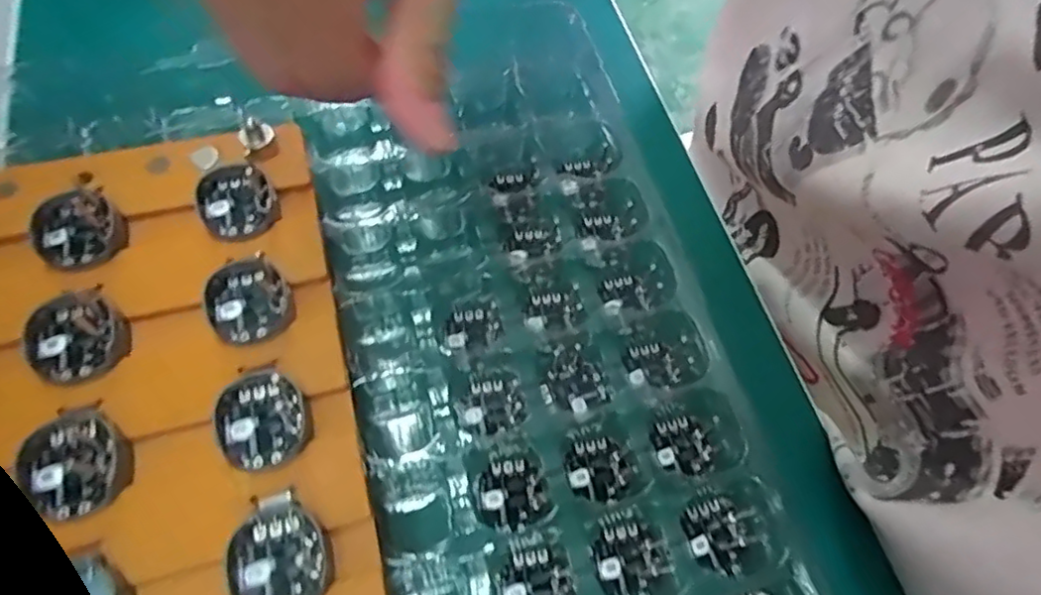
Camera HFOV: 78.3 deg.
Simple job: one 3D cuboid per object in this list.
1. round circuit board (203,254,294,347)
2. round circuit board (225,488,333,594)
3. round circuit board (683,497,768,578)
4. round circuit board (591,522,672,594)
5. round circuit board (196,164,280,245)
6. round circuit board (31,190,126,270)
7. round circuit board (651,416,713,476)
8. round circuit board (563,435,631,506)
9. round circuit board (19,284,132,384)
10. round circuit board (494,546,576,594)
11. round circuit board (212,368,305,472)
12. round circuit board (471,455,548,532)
[{"bbox_3d":[-0.089,0.000,0.208,0.026,0.006,0.031,-35,69,-20],"label":"round circuit board"},{"bbox_3d":[-0.066,0.070,0.174,0.025,0.005,0.032,-26,66,-16],"label":"round circuit board"},{"bbox_3d":[0.071,0.082,0.220,0.027,0.004,0.024,18,62,7],"label":"round circuit board"},{"bbox_3d":[0.037,0.088,0.216,0.025,0.004,0.023,1,61,-2],"label":"round circuit board"},{"bbox_3d":[-0.099,-0.034,0.223,0.024,0.005,0.030,-22,65,-15],"label":"round circuit board"},{"bbox_3d":[-0.148,-0.022,0.213,0.025,0.006,0.029,-40,70,-22],"label":"round circuit board"},{"bbox_3d":[0.059,0.054,0.233,0.020,0.004,0.022,1,61,-2],"label":"round circuit board"},{"bbox_3d":[0.028,0.061,0.229,0.023,0.004,0.023,1,61,-2],"label":"round circuit board"},{"bbox_3d":[-0.137,0.012,0.196,0.029,0.007,0.027,1,61,-2],"label":"round circuit board"},{"bbox_3d":[0.005,0.097,0.211,0.025,0.004,0.025,1,61,-2],"label":"round circuit board"},{"bbox_3d":[-0.077,0.036,0.191,0.024,0.005,0.029,-19,64,-13],"label":"round circuit board"},{"bbox_3d":[-0.004,0.069,0.223,0.025,0.004,0.024,1,61,-2],"label":"round circuit board"}]

